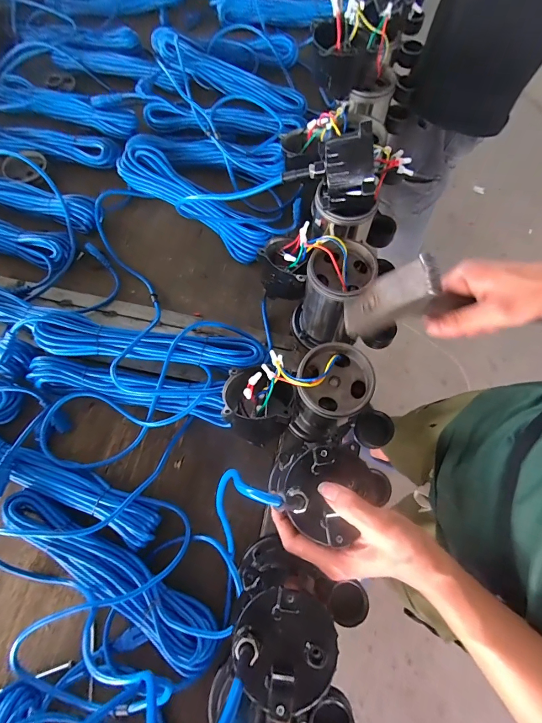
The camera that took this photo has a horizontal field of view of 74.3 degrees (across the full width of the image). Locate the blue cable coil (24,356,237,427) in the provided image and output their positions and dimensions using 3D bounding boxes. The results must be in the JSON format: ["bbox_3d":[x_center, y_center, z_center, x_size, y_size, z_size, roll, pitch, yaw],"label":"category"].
[{"bbox_3d":[-0.222,0.043,0.573,0.320,0.061,0.074,11,70,4],"label":"blue cable coil"}]

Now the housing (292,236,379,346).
[{"bbox_3d":[0.087,-0.095,0.540,0.089,0.164,0.094,11,70,4],"label":"housing"}]

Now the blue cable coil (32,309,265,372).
[{"bbox_3d":[-0.190,-0.022,0.576,0.338,0.093,0.073,4,70,2],"label":"blue cable coil"}]

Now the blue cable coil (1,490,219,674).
[{"bbox_3d":[-0.217,0.279,0.470,0.331,0.042,0.063,31,73,11],"label":"blue cable coil"}]

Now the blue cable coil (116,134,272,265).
[{"bbox_3d":[-0.160,-0.318,0.701,0.372,0.058,0.107,40,75,11],"label":"blue cable coil"}]

